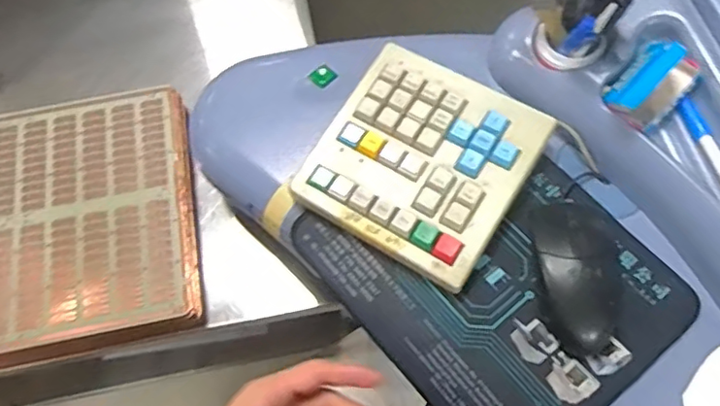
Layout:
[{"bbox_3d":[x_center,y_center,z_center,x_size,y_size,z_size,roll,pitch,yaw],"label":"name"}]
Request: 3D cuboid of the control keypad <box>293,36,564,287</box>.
[{"bbox_3d":[0.048,-0.034,0.469,0.157,0.039,0.156,31,71,14],"label":"control keypad"}]

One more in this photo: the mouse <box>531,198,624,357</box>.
[{"bbox_3d":[0.162,0.052,0.428,0.064,0.038,0.110,0,67,2],"label":"mouse"}]

